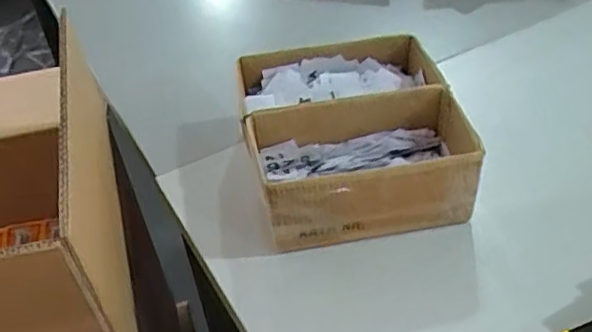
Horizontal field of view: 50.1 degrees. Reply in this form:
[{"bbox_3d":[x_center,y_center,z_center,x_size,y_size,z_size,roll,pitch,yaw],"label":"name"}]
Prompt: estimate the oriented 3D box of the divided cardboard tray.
[{"bbox_3d":[0.044,-0.023,0.544,0.176,0.079,0.175,-9,42,-2],"label":"divided cardboard tray"}]

